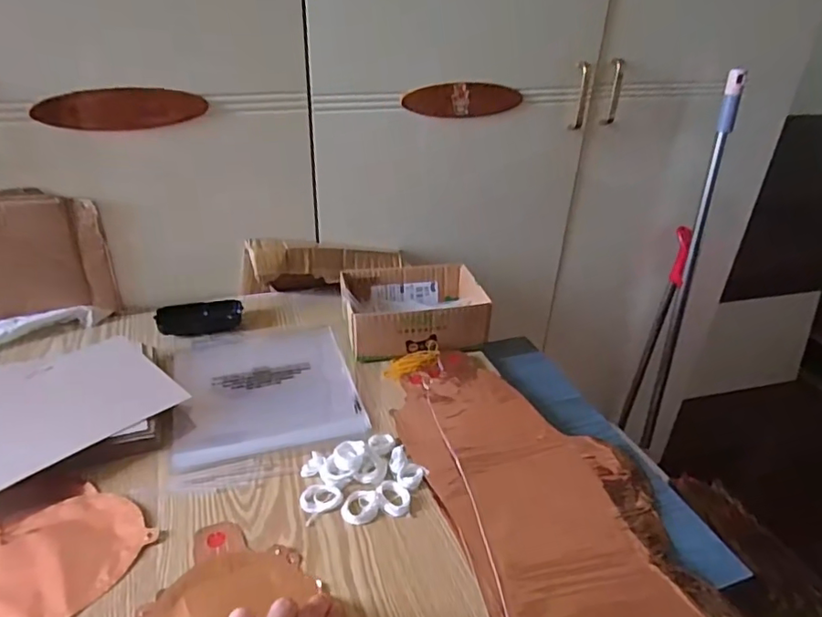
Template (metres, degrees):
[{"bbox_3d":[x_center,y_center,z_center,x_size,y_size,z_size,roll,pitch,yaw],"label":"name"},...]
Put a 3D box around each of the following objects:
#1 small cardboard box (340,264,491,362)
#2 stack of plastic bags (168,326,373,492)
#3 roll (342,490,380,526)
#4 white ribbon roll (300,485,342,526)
[{"bbox_3d":[0.002,-0.002,0.750,0.182,0.061,0.141,-4,31,-11],"label":"small cardboard box"},{"bbox_3d":[-0.170,0.096,0.646,0.199,0.012,0.265,-8,33,-17],"label":"stack of plastic bags"},{"bbox_3d":[-0.046,0.182,0.506,0.034,0.005,0.033,2,31,-1],"label":"roll"},{"bbox_3d":[-0.086,0.176,0.510,0.039,0.007,0.032,-20,38,-33],"label":"white ribbon roll"}]

